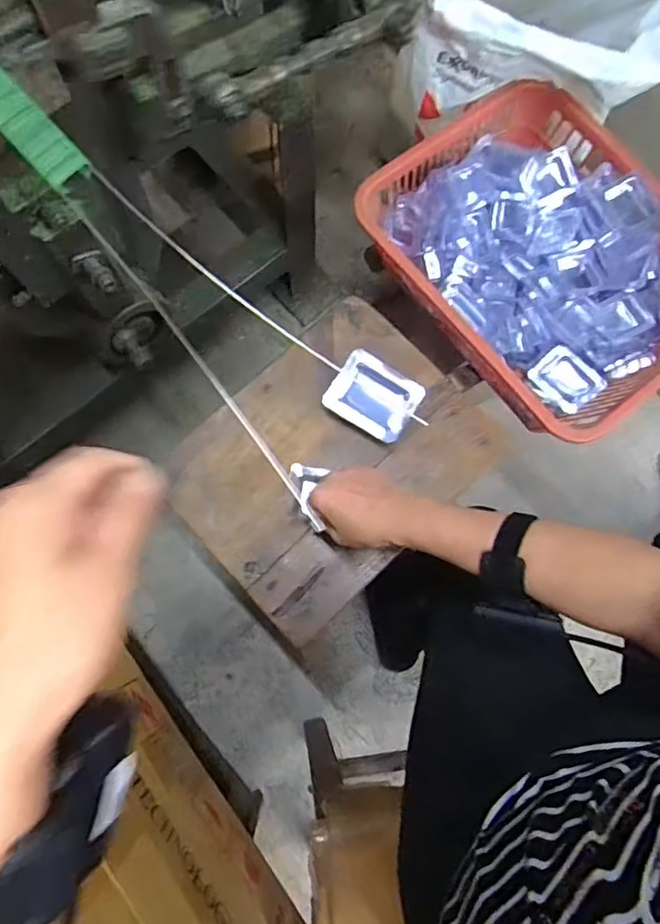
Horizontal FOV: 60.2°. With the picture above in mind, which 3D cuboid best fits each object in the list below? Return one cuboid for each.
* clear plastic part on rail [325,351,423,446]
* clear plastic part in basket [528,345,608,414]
[{"bbox_3d":[0.045,-0.069,0.598,0.088,0.012,0.071,33,100,3],"label":"clear plastic part on rail"},{"bbox_3d":[0.353,-0.124,0.851,0.070,0.022,0.098,-45,63,21],"label":"clear plastic part in basket"}]

